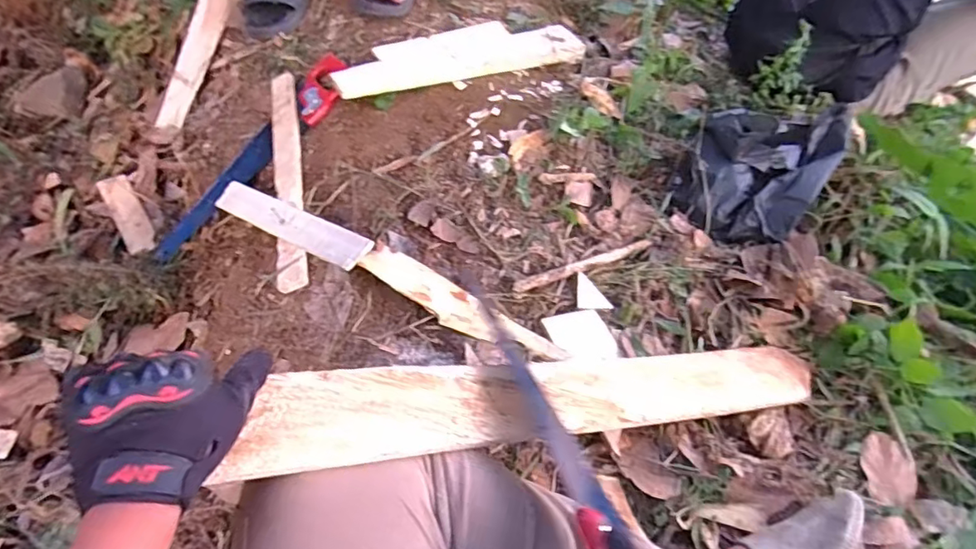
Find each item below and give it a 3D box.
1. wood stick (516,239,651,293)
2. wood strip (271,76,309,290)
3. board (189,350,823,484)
[{"bbox_3d":[0.149,-0.016,0.873,0.244,0.012,0.024,-18,54,-25],"label":"wood stick"},{"bbox_3d":[-0.326,-0.176,0.919,0.044,0.016,0.489,-14,55,-5],"label":"wood strip"},{"bbox_3d":[0.132,0.134,0.653,0.754,0.023,0.095,2,49,-32],"label":"board"}]

